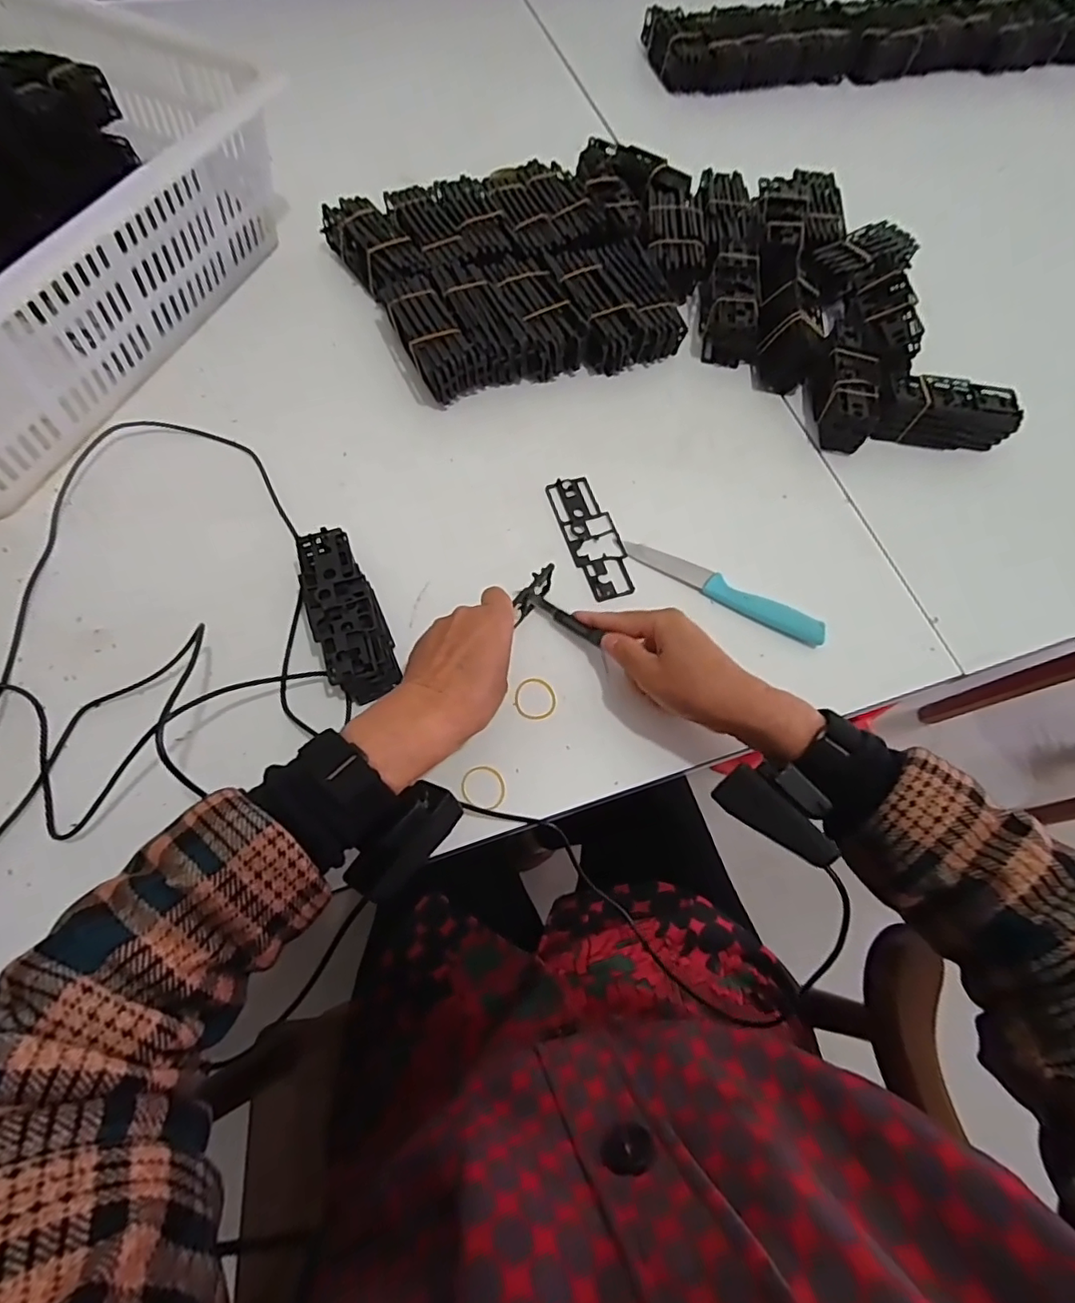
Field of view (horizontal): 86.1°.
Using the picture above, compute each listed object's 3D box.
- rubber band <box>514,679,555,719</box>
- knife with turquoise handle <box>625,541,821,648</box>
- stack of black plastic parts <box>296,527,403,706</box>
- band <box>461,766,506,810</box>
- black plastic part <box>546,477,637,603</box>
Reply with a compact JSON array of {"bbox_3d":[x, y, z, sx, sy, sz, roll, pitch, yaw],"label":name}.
[{"bbox_3d":[-0.002,0.035,0.430,0.030,0.004,0.031,2,66,-3],"label":"rubber band"},{"bbox_3d":[0.153,-0.051,0.475,0.171,0.011,0.021,30,68,9],"label":"knife with turquoise handle"},{"bbox_3d":[-0.142,-0.026,0.428,0.047,0.036,0.135,-22,69,-12],"label":"stack of black plastic parts"},{"bbox_3d":[-0.038,0.095,0.401,0.031,0.004,0.029,2,66,-3],"label":"band"},{"bbox_3d":[0.046,-0.098,0.488,0.044,0.005,0.118,-15,68,-10],"label":"black plastic part"}]

